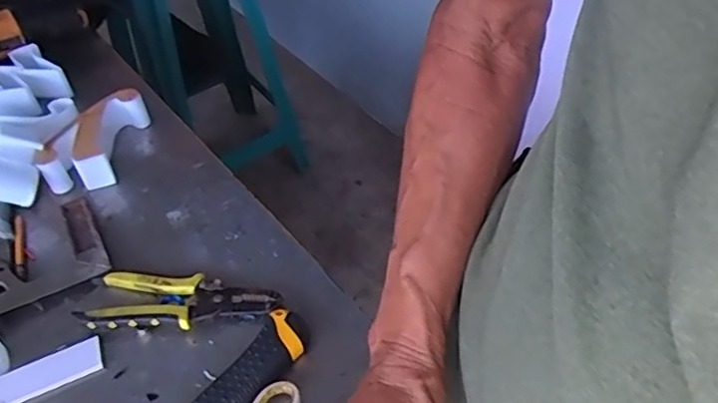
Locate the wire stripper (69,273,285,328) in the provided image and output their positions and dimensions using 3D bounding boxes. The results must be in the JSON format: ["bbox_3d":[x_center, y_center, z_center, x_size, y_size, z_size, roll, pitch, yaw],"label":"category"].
[{"bbox_3d":[-0.155,0.085,0.543,0.161,0.022,0.057,-1,47,3],"label":"wire stripper"}]

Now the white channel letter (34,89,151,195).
[{"bbox_3d":[-0.291,-0.070,0.683,0.070,0.043,0.135,5,48,10],"label":"white channel letter"}]

